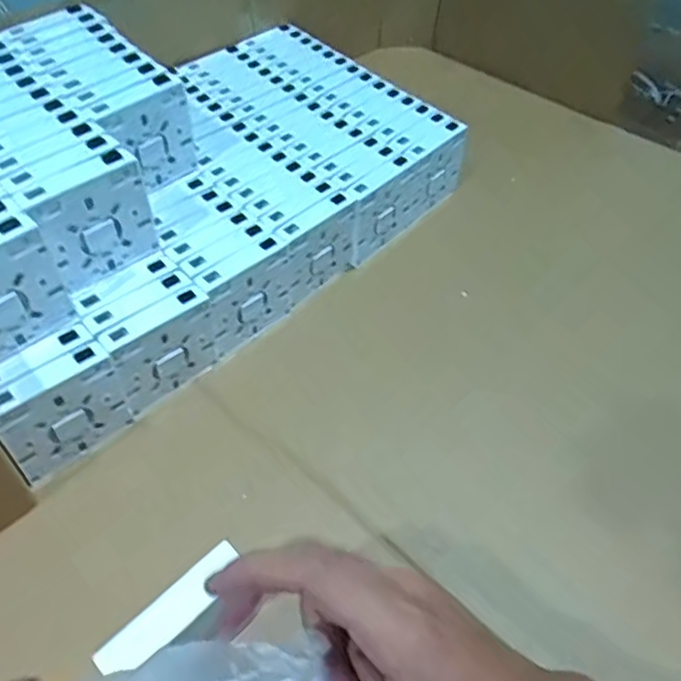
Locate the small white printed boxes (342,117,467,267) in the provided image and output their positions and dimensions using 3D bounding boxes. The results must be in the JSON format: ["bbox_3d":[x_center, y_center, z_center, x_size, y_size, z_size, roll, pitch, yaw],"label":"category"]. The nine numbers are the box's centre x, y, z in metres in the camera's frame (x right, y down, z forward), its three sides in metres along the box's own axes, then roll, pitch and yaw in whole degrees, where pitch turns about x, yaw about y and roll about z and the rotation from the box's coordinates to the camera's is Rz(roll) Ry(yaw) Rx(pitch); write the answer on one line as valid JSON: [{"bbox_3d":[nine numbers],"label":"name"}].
[{"bbox_3d":[0.067,-0.150,0.636,0.023,0.090,0.165,36,60,26],"label":"small white printed boxes"}]

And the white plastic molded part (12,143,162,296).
[{"bbox_3d":[-0.181,-0.086,0.460,0.081,0.093,0.020,-37,59,-26],"label":"white plastic molded part"}]

